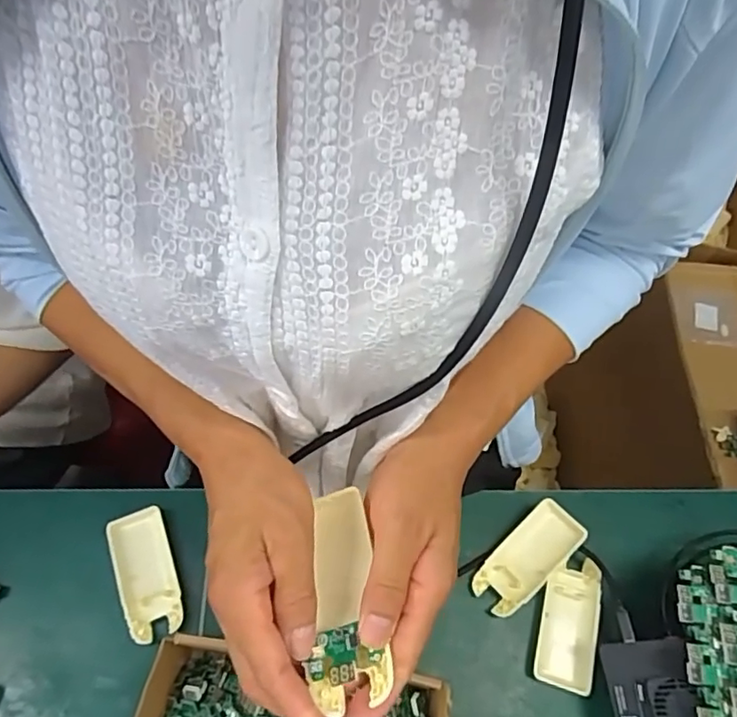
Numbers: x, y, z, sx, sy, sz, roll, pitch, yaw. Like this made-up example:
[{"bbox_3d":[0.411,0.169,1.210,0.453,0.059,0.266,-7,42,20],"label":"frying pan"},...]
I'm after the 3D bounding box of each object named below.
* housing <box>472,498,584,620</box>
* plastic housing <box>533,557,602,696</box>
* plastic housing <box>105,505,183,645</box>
[{"bbox_3d":[0.138,0.173,0.490,0.104,0.011,0.045,-44,72,-4],"label":"housing"},{"bbox_3d":[0.168,0.222,0.477,0.046,0.017,0.101,16,64,5],"label":"plastic housing"},{"bbox_3d":[-0.189,0.181,0.479,0.047,0.013,0.104,-19,66,-12],"label":"plastic housing"}]

